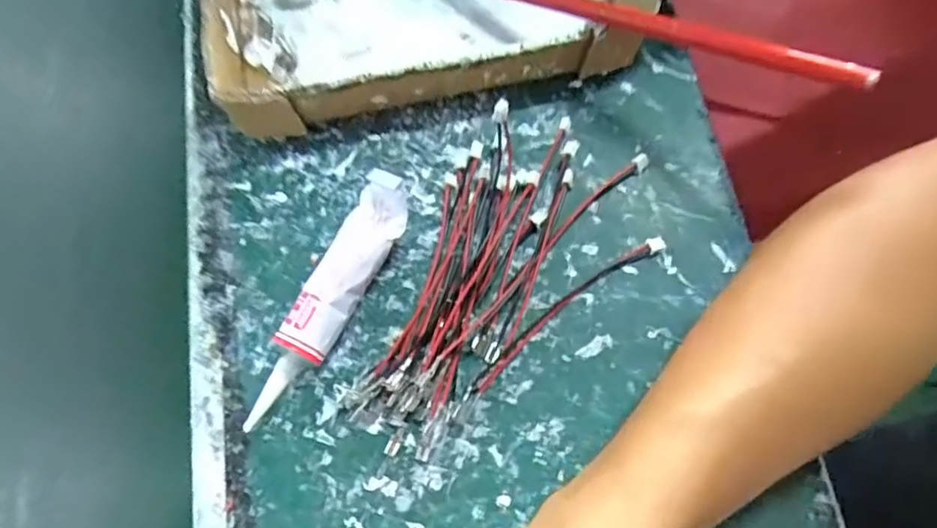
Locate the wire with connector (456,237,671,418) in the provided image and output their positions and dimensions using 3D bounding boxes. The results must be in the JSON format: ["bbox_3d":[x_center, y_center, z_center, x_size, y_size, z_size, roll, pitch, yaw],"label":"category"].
[{"bbox_3d":[0.043,0.027,0.289,0.132,0.009,0.013,-39,74,-9],"label":"wire with connector"}]

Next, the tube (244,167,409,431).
[{"bbox_3d":[-0.065,0.015,0.290,0.030,0.024,0.133,24,75,11],"label":"tube"}]

